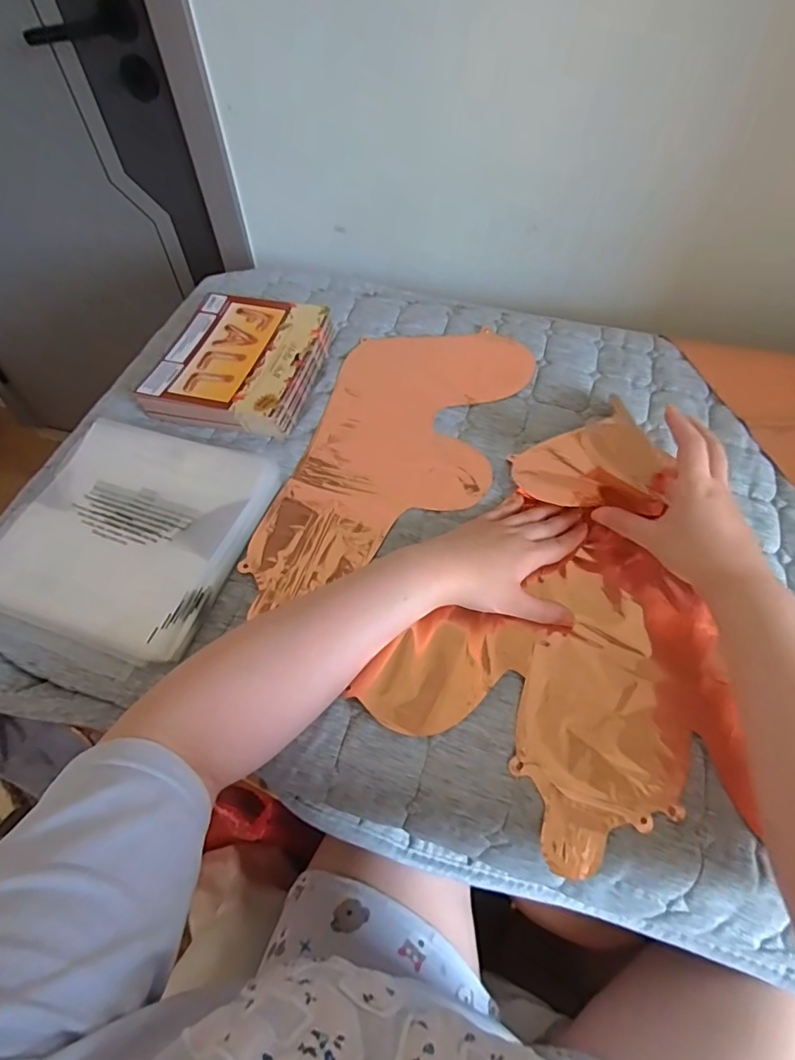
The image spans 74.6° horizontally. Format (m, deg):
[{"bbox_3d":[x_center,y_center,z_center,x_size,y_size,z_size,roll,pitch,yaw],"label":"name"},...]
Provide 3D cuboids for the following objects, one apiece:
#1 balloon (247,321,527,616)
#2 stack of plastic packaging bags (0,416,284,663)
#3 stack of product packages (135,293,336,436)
[{"bbox_3d":[0.005,-0.087,0.563,0.207,0.008,0.393,12,58,10],"label":"balloon"},{"bbox_3d":[-0.253,-0.002,0.496,0.215,0.034,0.220,14,58,12],"label":"stack of plastic packaging bags"},{"bbox_3d":[-0.183,-0.203,0.625,0.169,0.037,0.198,9,57,8],"label":"stack of product packages"}]

